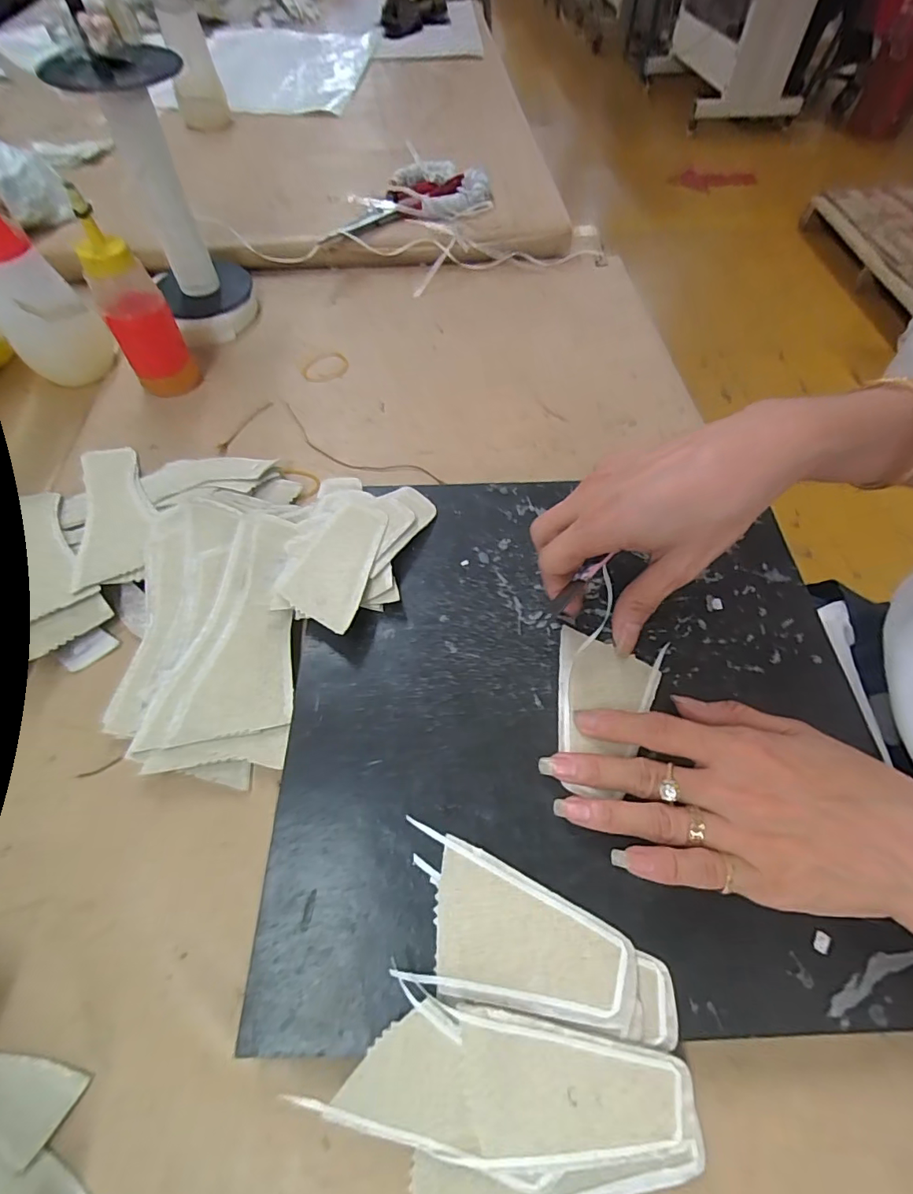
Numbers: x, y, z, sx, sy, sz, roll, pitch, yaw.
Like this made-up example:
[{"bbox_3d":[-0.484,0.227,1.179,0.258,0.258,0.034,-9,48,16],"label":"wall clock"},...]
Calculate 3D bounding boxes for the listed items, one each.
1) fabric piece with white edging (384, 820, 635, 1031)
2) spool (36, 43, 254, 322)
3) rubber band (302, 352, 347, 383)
[{"bbox_3d":[0.025,0.146,0.217,0.095,0.007,0.055,17,60,10],"label":"fabric piece with white edging"},{"bbox_3d":[-0.254,-0.351,0.449,0.088,0.189,0.084,0,58,0],"label":"spool"},{"bbox_3d":[-0.123,-0.216,0.475,0.040,0.004,0.038,-3,58,-2],"label":"rubber band"}]

